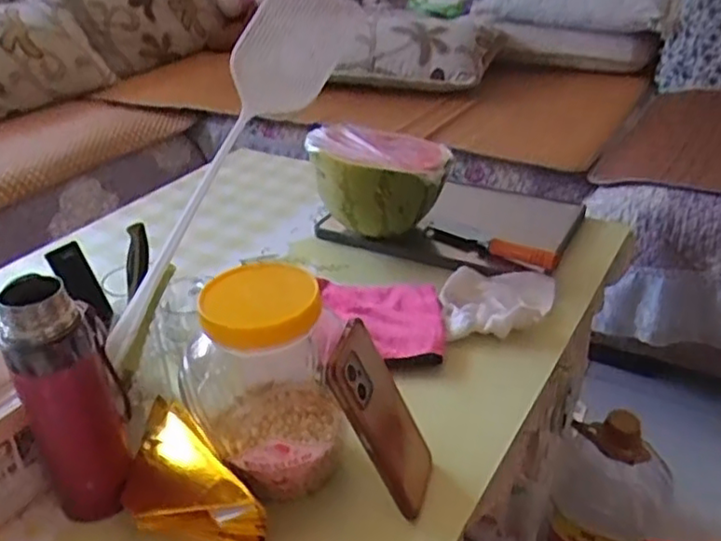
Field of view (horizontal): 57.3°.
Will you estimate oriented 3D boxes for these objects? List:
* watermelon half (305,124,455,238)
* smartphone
[{"bbox_3d":[0.024,-0.125,0.929,0.187,0.112,0.174,-1,31,2],"label":"watermelon half"},{"bbox_3d":[0.020,0.123,0.542,0.017,0.163,0.066,-14,20,35],"label":"smartphone"}]

